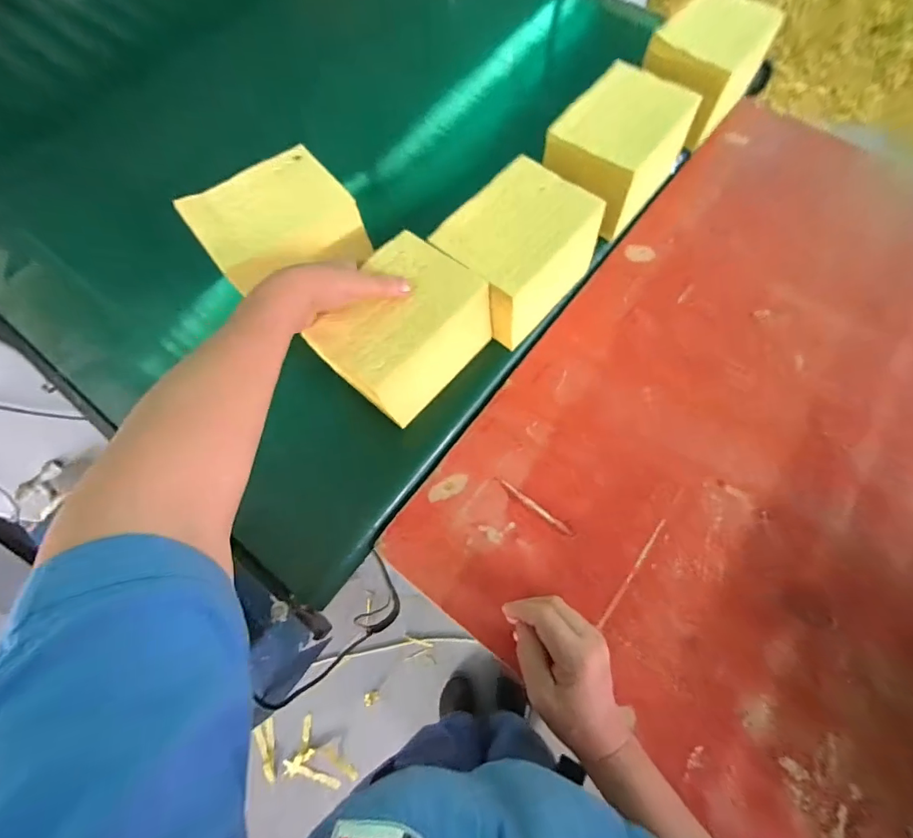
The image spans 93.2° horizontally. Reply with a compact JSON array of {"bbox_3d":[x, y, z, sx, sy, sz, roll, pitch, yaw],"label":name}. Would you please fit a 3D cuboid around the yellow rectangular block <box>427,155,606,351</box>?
[{"bbox_3d":[0.070,-0.193,0.514,0.128,0.120,0.163,40,74,14],"label":"yellow rectangular block"}]

